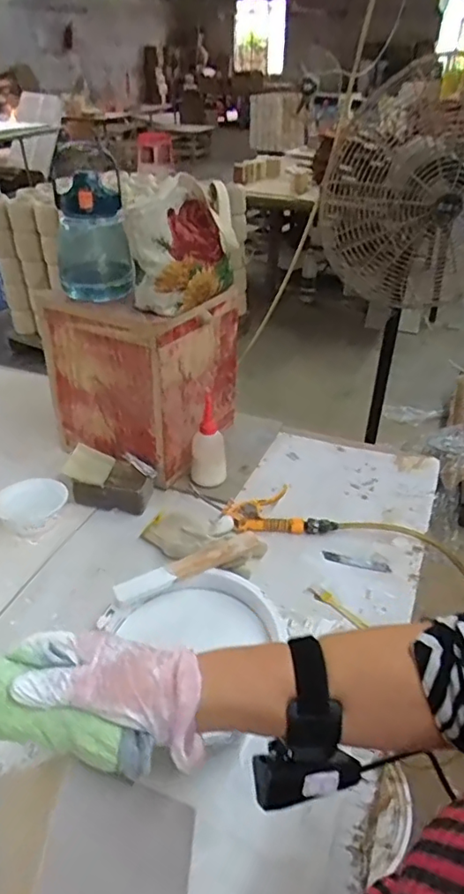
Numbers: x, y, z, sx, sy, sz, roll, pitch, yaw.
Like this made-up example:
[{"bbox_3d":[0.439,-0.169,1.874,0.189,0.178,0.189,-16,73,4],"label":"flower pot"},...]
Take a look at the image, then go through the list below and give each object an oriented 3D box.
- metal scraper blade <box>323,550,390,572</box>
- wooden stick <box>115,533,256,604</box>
[{"bbox_3d":[0.192,0.178,0.861,0.104,0.004,0.016,10,43,20],"label":"metal scraper blade"},{"bbox_3d":[-0.054,0.153,0.724,0.199,0.019,0.025,-18,40,-24],"label":"wooden stick"}]

